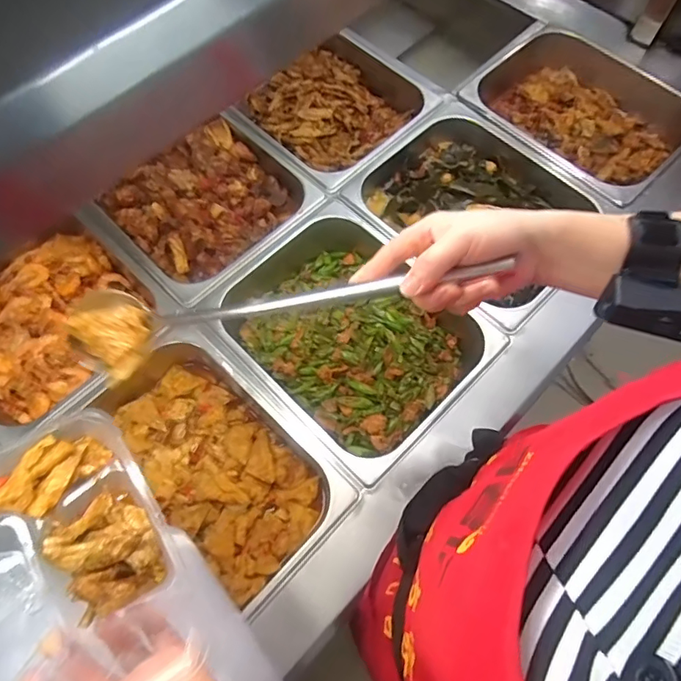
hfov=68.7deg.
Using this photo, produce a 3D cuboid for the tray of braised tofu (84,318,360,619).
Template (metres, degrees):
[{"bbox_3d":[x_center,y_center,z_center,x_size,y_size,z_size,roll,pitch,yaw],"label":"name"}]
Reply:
[{"bbox_3d":[-0.152,0.130,0.606,0.176,0.074,0.329,-42,73,-15],"label":"tray of braised tofu"}]

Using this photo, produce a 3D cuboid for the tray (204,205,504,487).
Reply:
[{"bbox_3d":[0.006,-0.012,0.675,0.256,0.086,0.333,-42,74,-15],"label":"tray"}]

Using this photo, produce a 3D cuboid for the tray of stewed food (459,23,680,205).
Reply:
[{"bbox_3d":[0.394,-0.379,0.832,0.309,0.091,0.331,-42,74,-15],"label":"tray of stewed food"}]

